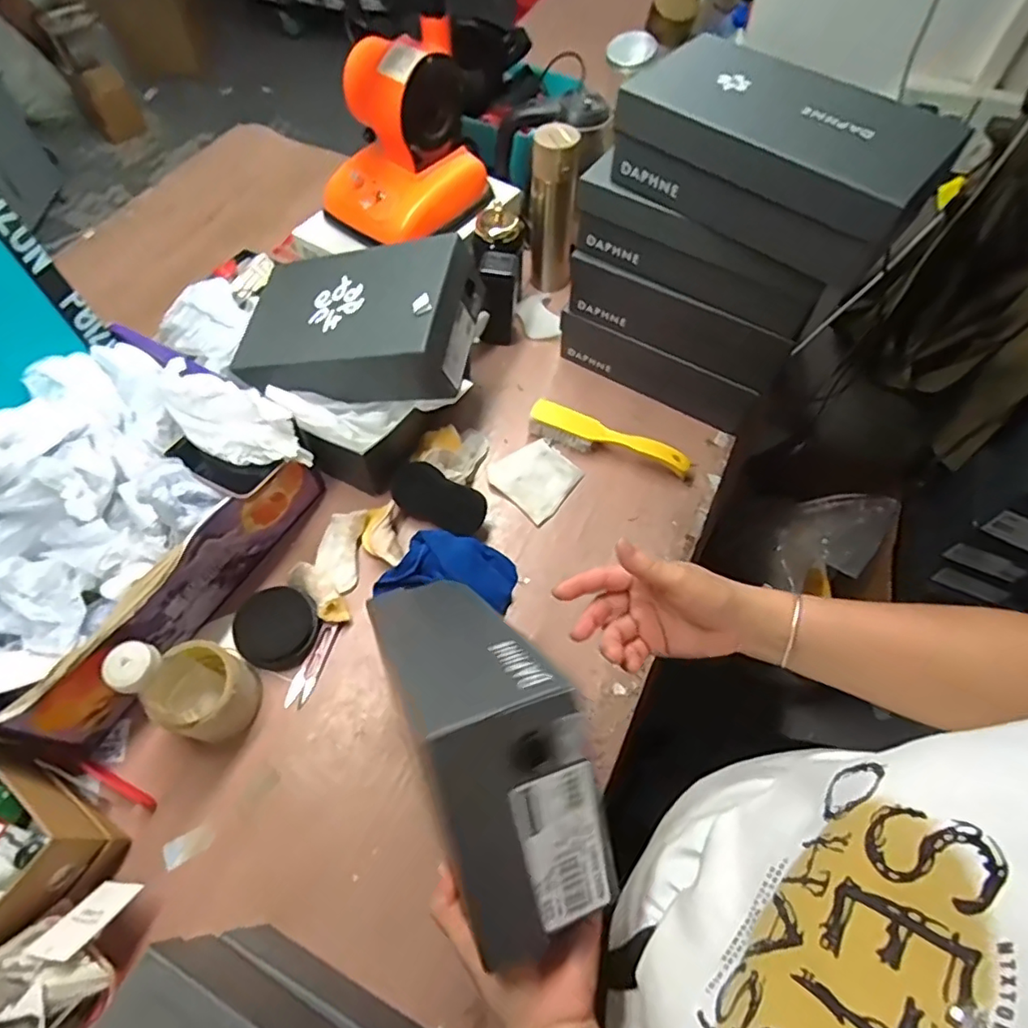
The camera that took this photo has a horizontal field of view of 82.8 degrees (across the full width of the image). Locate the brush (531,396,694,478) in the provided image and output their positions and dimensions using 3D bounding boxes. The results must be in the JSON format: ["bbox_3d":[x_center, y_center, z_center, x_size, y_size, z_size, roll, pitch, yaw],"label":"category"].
[{"bbox_3d":[0.130,-0.101,0.809,0.227,0.044,0.046,21,62,10],"label":"brush"}]

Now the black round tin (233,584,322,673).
[{"bbox_3d":[-0.273,0.131,0.675,0.090,0.019,0.089,0,61,-1],"label":"black round tin"}]

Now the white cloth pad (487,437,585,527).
[{"bbox_3d":[0.031,-0.052,0.795,0.098,0.019,0.104,-41,69,-21],"label":"white cloth pad"}]

